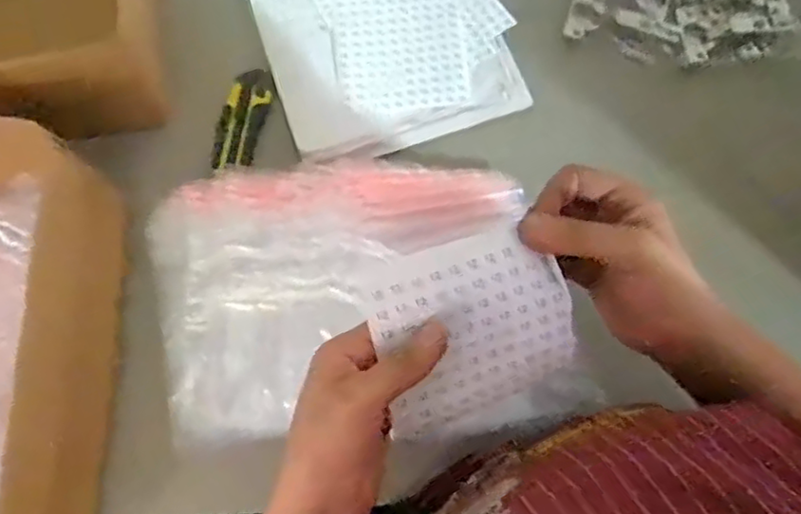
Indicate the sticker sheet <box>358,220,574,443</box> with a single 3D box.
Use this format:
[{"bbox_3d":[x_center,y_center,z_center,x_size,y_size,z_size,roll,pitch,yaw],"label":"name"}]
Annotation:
[{"bbox_3d":[0.044,0.054,0.410,0.120,0.013,0.118,-13,111,-11],"label":"sticker sheet"}]

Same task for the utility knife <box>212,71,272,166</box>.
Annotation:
[{"bbox_3d":[-0.149,-0.130,0.639,0.037,0.011,0.103,12,74,3],"label":"utility knife"}]

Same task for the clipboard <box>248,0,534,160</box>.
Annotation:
[{"bbox_3d":[-0.034,-0.263,0.688,0.228,0.021,0.323,-19,75,-6],"label":"clipboard"}]

